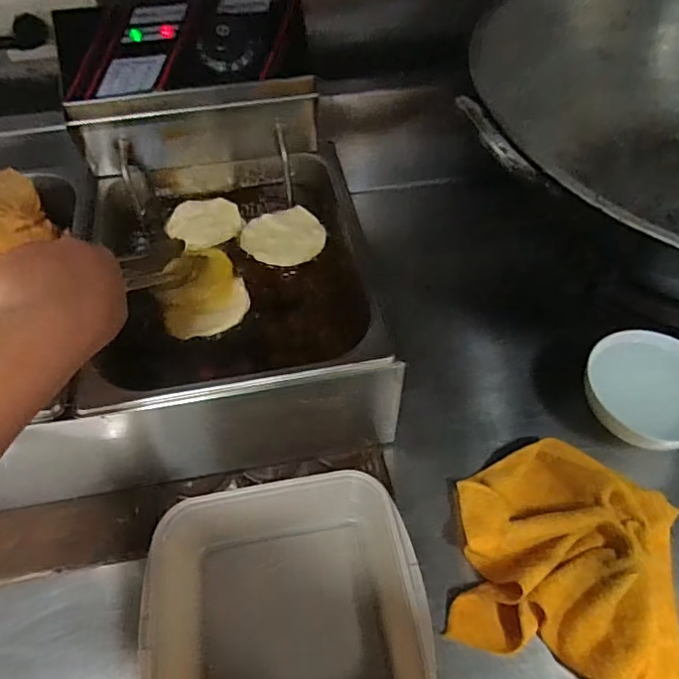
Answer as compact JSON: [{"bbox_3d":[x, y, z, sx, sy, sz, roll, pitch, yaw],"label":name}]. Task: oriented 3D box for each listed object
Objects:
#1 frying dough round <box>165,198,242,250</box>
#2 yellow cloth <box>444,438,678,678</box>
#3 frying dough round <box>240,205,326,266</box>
[{"bbox_3d":[-0.149,-0.132,0.623,0.080,0.012,0.087,0,53,0],"label":"frying dough round"},{"bbox_3d":[0.200,0.185,0.491,0.182,0.035,0.199,12,54,9],"label":"yellow cloth"},{"bbox_3d":[-0.060,-0.111,0.605,0.081,0.010,0.082,0,53,0],"label":"frying dough round"}]

